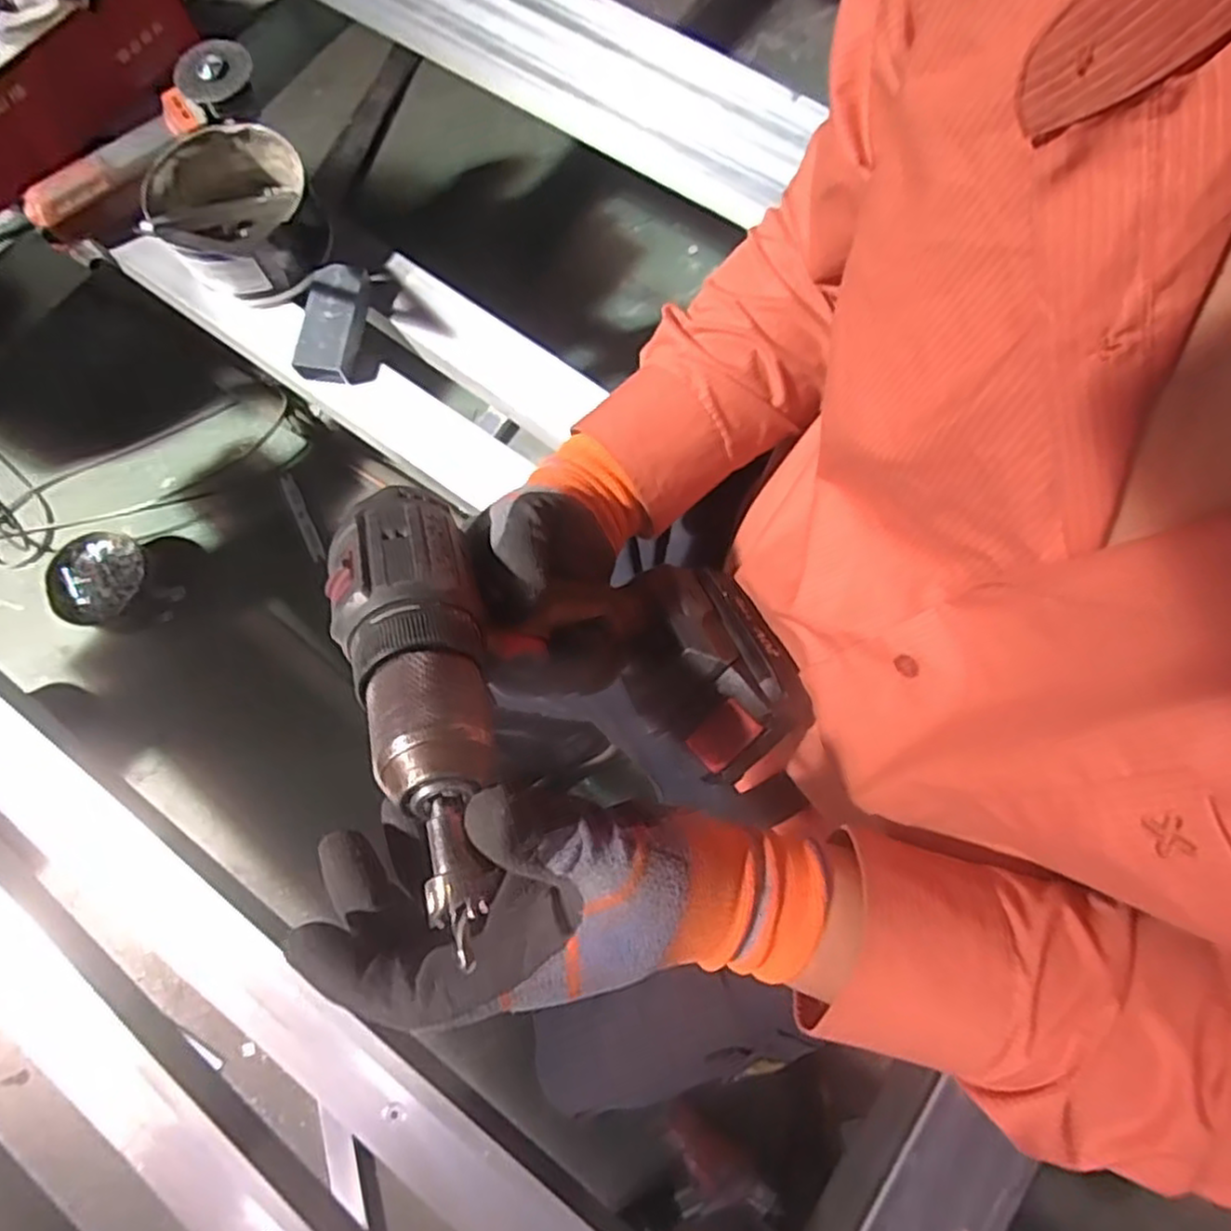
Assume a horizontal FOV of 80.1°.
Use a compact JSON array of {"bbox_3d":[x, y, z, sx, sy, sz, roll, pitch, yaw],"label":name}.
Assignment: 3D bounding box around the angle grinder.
[{"bbox_3d":[-0.498,-0.491,0.776,0.292,0.079,0.077,-37,78,6],"label":"angle grinder"}]

